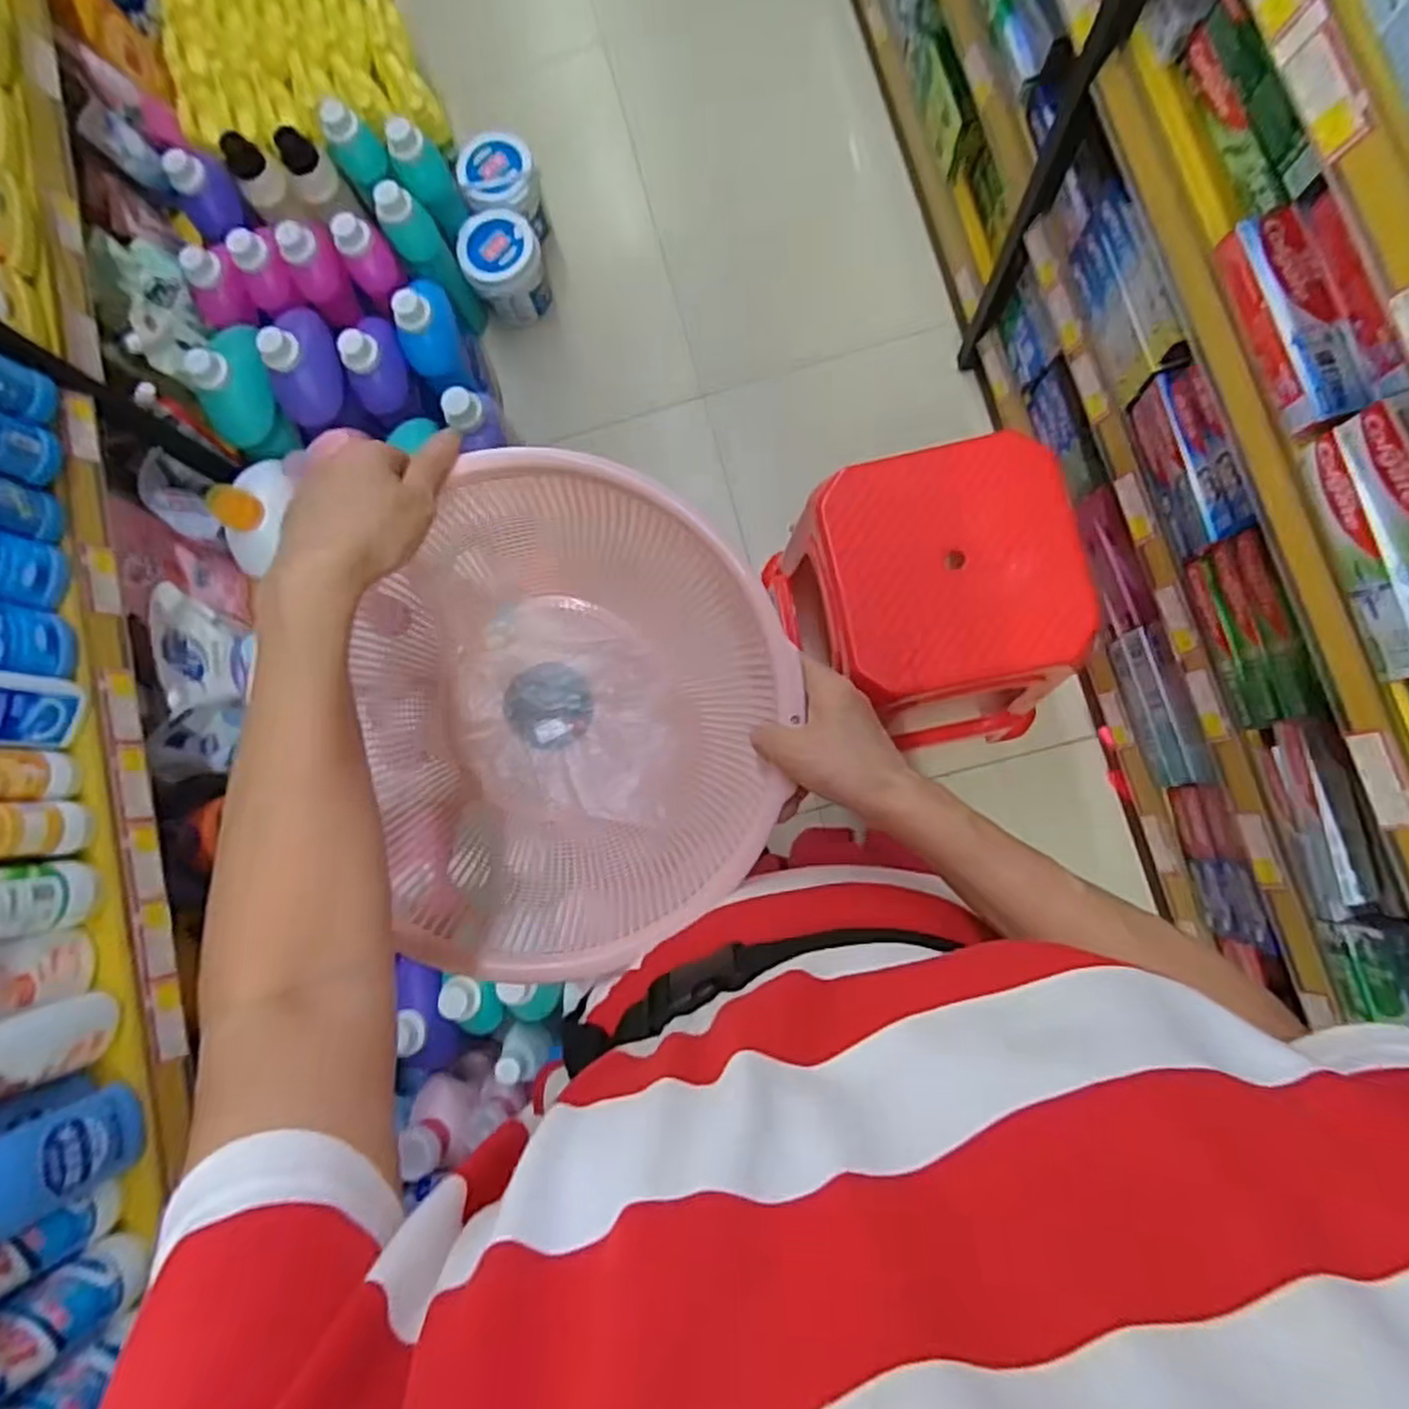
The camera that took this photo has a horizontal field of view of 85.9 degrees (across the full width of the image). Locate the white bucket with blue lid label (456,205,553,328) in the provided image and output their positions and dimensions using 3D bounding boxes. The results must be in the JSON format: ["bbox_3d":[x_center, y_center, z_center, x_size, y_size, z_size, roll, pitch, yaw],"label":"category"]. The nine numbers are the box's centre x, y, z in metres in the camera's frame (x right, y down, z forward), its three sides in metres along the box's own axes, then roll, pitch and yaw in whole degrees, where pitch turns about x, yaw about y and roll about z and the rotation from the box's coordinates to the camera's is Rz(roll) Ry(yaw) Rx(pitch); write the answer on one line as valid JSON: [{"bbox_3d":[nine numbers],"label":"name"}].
[{"bbox_3d":[-0.375,-0.831,1.447,0.148,0.139,0.148,-1,83,5],"label":"white bucket with blue lid label"}]

